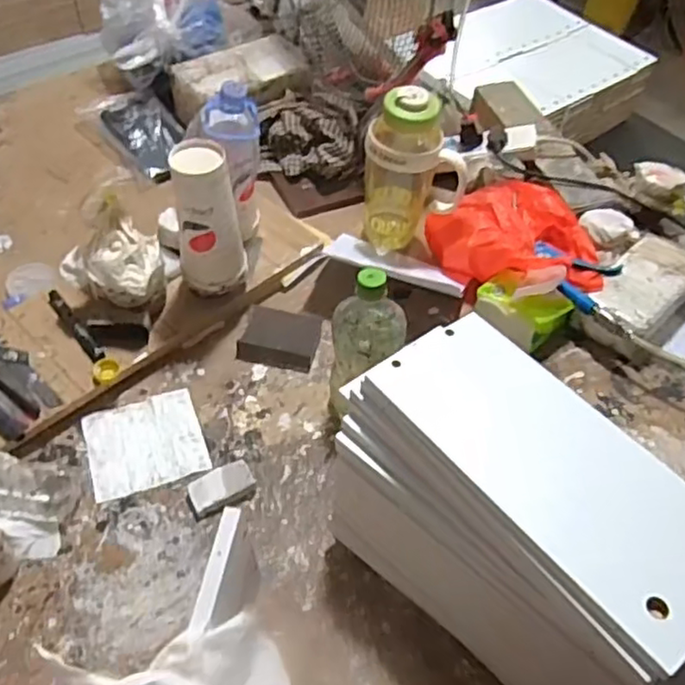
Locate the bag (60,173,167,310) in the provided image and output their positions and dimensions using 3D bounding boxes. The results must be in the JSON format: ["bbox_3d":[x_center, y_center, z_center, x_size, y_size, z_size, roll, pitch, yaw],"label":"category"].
[{"bbox_3d":[-0.271,-0.097,0.786,0.113,0.138,0.097,-11,54,-16],"label":"bag"}]

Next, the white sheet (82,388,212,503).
[{"bbox_3d":[-0.224,0.112,0.759,0.124,0.006,0.118,-14,55,-17],"label":"white sheet"}]

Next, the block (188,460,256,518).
[{"bbox_3d":[-0.129,0.155,0.715,0.069,0.025,0.034,-22,58,-22],"label":"block"}]

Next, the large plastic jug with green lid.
[{"bbox_3d":[0.100,-0.240,0.950,0.141,0.235,0.095,7,47,2],"label":"large plastic jug with green lid"}]

